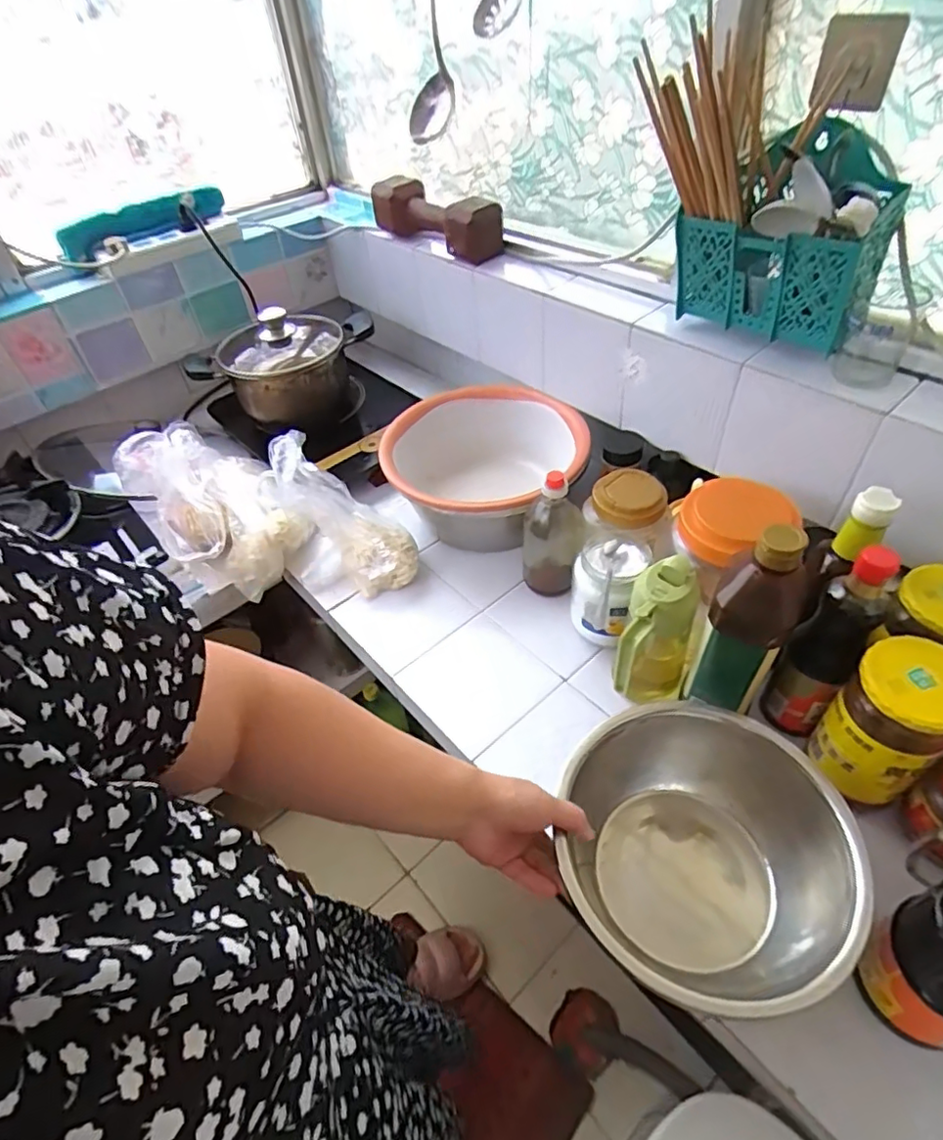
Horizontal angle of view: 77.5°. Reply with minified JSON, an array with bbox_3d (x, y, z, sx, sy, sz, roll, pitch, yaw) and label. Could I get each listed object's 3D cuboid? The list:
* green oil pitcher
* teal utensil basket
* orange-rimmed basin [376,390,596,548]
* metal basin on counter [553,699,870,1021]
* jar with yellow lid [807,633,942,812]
[{"bbox_3d":[0.192,0.078,0.623,0.077,0.186,0.083,17,51,21],"label":"green oil pitcher"},{"bbox_3d":[0.309,-0.325,0.581,0.090,0.171,0.185,-34,52,-23],"label":"teal utensil basket"},{"bbox_3d":[0.013,-0.147,0.868,0.261,0.119,0.262,-3,47,3],"label":"orange-rimmed basin"},{"bbox_3d":[0.197,0.249,0.516,0.214,0.128,0.232,-3,47,3],"label":"metal basin on counter"},{"bbox_3d":[0.370,0.137,0.522,0.078,0.144,0.082,-3,47,3],"label":"jar with yellow lid"}]

